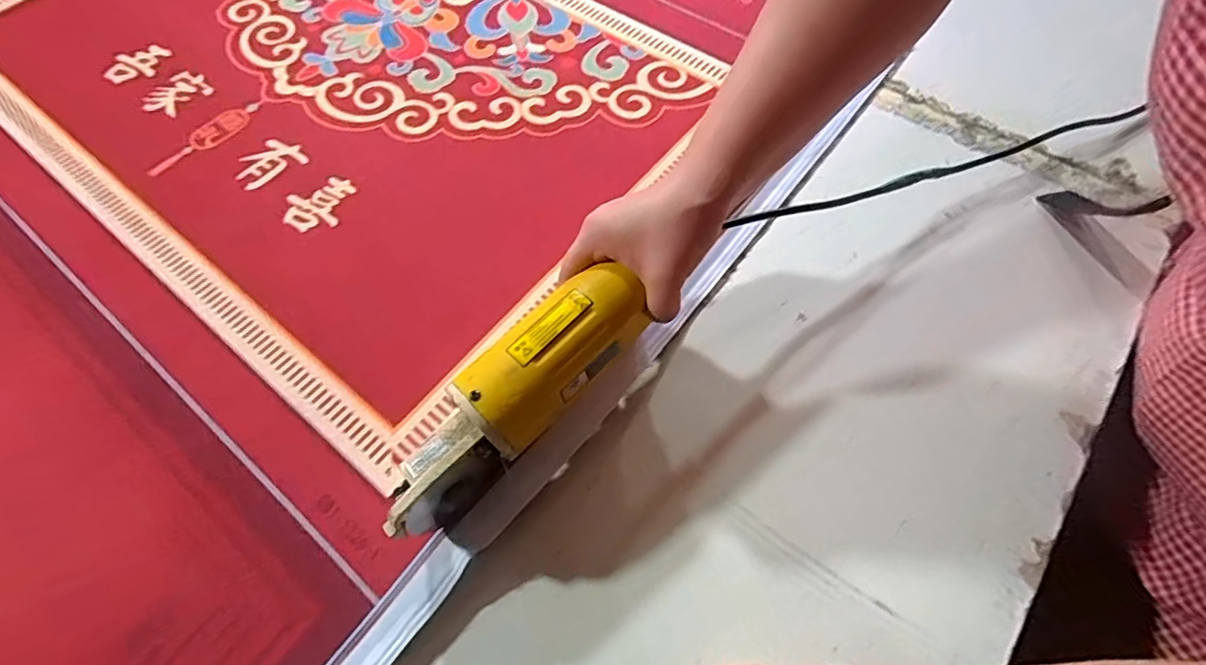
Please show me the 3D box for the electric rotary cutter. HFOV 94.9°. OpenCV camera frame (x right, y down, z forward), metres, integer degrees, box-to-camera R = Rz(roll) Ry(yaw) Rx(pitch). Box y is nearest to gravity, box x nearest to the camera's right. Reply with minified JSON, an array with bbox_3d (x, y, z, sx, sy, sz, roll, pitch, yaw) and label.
[{"bbox_3d":[-0.053,0.039,0.340,0.057,0.054,0.197,40,82,19],"label":"electric rotary cutter"}]

